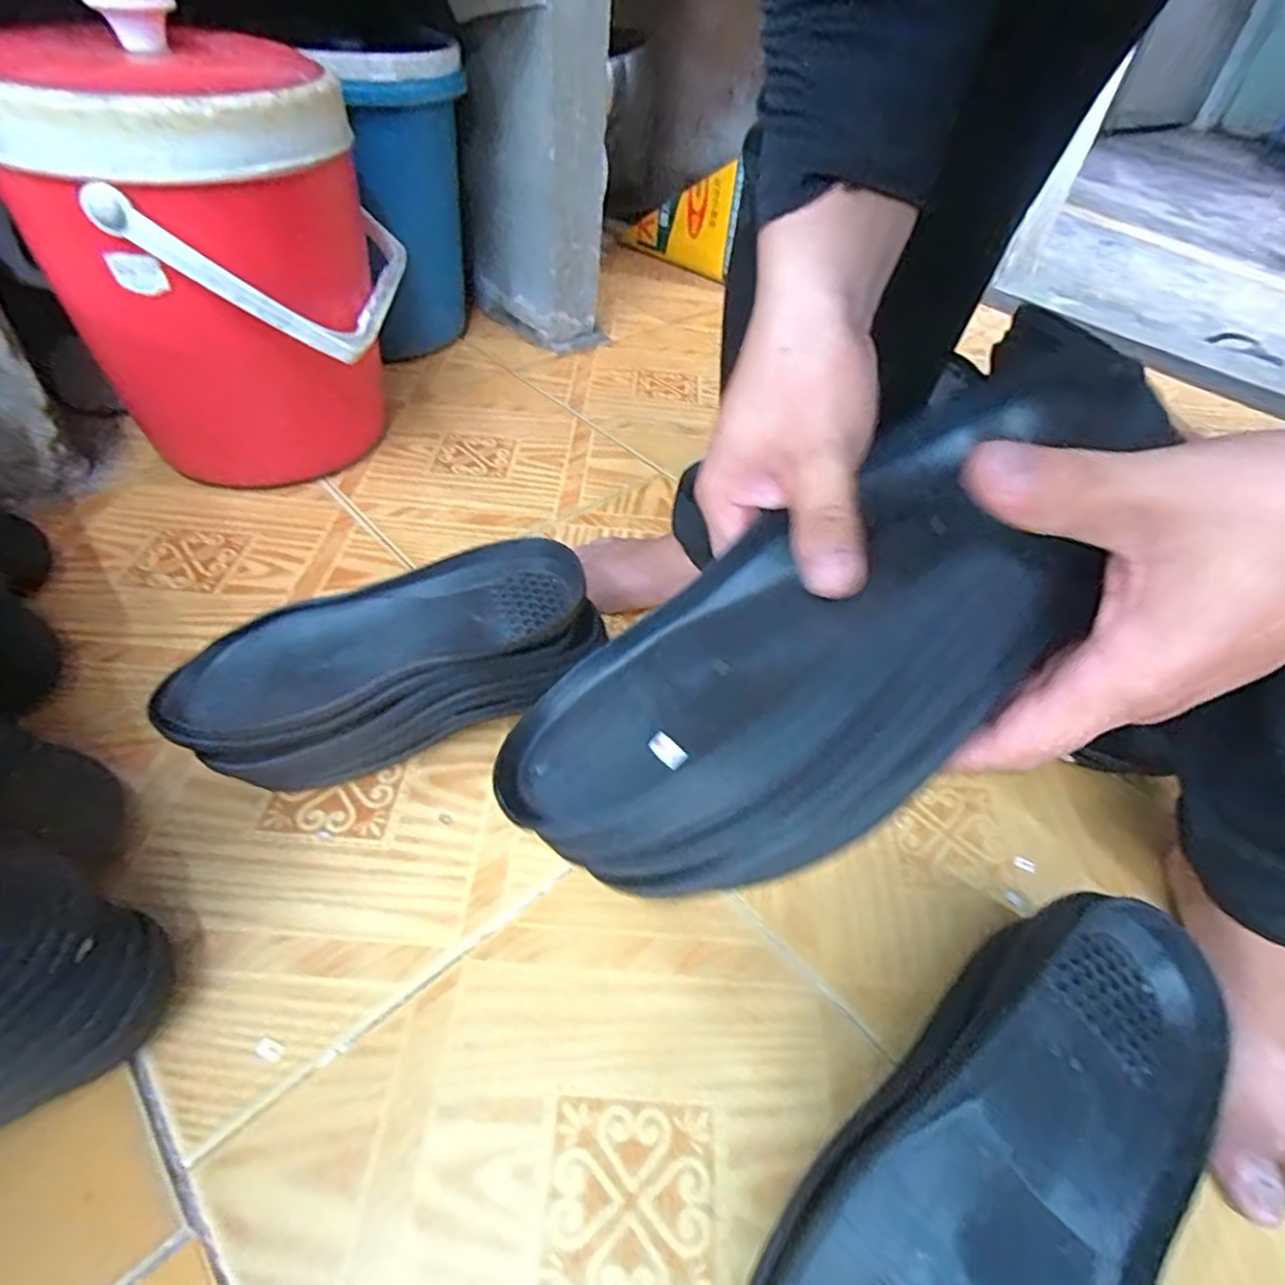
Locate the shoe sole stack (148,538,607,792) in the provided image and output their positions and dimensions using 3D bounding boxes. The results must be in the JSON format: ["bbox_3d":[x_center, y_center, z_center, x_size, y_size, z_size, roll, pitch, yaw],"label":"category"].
[{"bbox_3d":[-0.172,0.021,0.482,0.272,0.097,0.113,-19,51,-22],"label":"shoe sole stack"}]

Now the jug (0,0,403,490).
[{"bbox_3d":[-0.371,-0.325,0.613,0.250,0.340,0.234,2,48,-3],"label":"jug"}]

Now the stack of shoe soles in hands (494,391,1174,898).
[{"bbox_3d":[0.071,-0.009,0.260,0.270,0.070,0.136,-40,33,-10],"label":"stack of shoe soles in hands"}]

